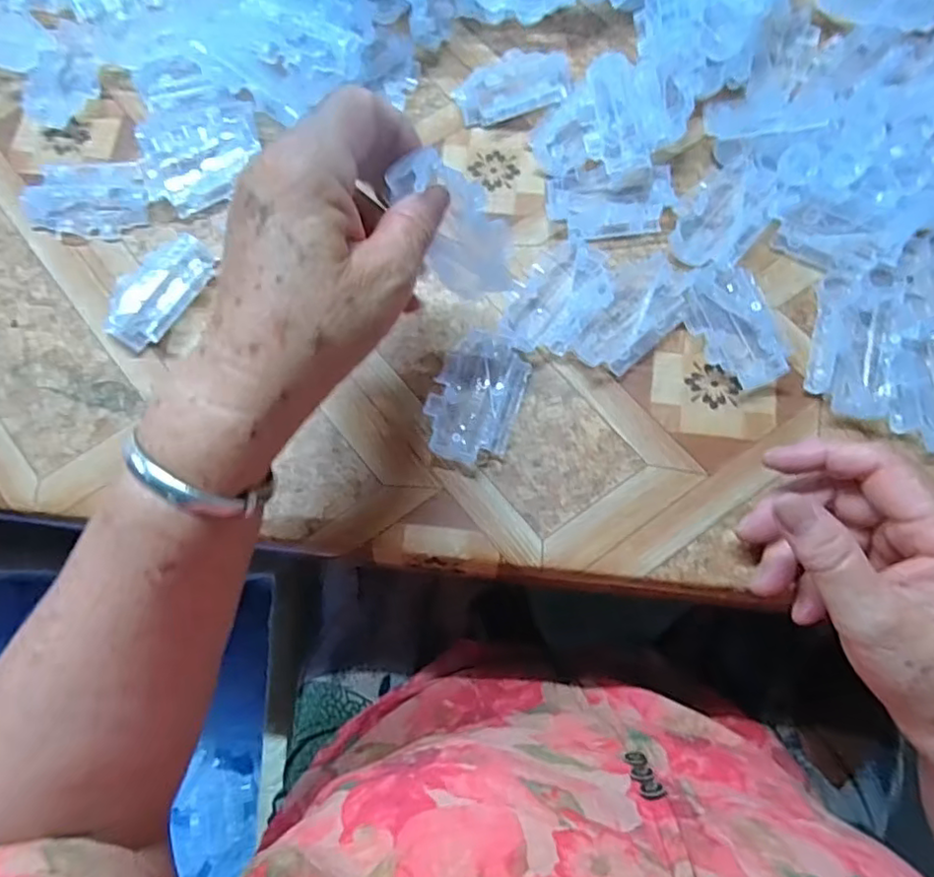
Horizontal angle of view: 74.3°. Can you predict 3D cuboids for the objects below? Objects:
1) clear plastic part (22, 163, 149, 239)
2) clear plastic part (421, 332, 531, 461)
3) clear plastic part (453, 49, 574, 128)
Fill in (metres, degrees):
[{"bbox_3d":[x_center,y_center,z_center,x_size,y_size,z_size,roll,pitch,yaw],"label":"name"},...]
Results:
[{"bbox_3d":[-0.220,-0.138,0.358,0.067,0.013,0.040,0,75,1],"label":"clear plastic part"},{"bbox_3d":[0.005,-0.021,0.320,0.044,0.012,0.066,17,76,5],"label":"clear plastic part"},{"bbox_3d":[0.028,-0.213,0.371,0.069,0.012,0.045,-17,76,-3],"label":"clear plastic part"}]

